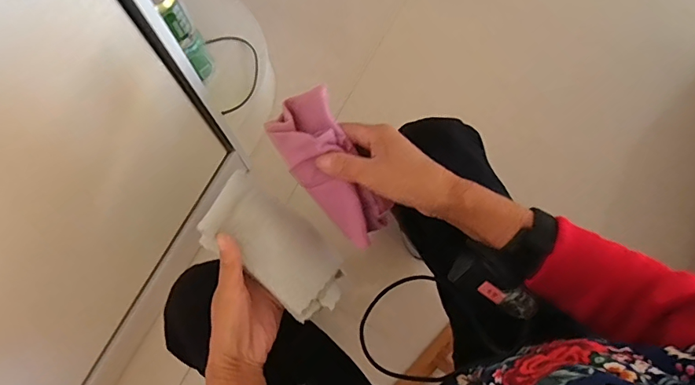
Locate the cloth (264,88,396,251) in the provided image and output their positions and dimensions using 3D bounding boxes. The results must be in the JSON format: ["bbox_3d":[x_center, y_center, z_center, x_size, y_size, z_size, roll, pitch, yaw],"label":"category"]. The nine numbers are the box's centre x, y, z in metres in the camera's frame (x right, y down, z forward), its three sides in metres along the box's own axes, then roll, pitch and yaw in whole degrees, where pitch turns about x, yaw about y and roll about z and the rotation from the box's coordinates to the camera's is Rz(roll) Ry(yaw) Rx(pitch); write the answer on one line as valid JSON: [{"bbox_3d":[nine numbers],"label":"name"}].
[{"bbox_3d":[-0.017,-0.020,0.433,0.060,0.045,0.144,-33,98,-8],"label":"cloth"}]

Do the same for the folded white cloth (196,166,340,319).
[{"bbox_3d":[-0.068,0.052,0.449,0.148,0.022,0.088,46,57,-6],"label":"folded white cloth"}]

